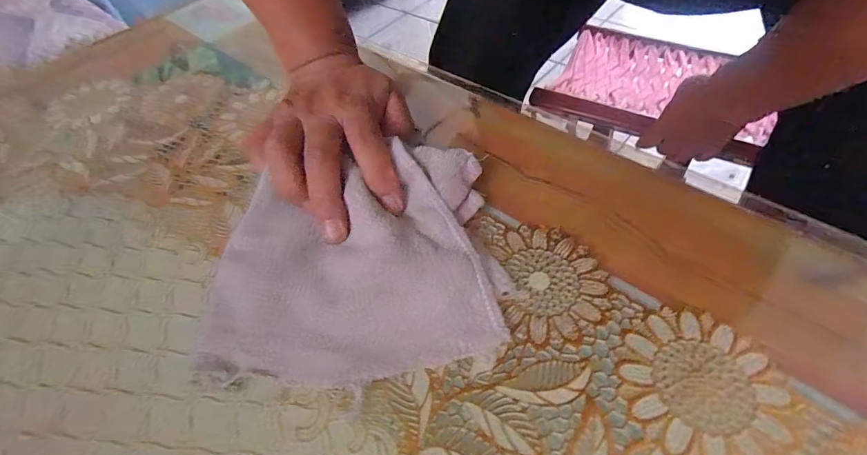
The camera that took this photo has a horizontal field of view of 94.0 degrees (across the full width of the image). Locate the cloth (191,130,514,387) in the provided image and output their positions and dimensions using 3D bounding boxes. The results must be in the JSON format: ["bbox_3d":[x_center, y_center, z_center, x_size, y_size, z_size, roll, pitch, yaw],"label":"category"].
[{"bbox_3d":[-0.047,0.014,0.230,0.158,0.025,0.131,-5,53,2],"label":"cloth"}]

